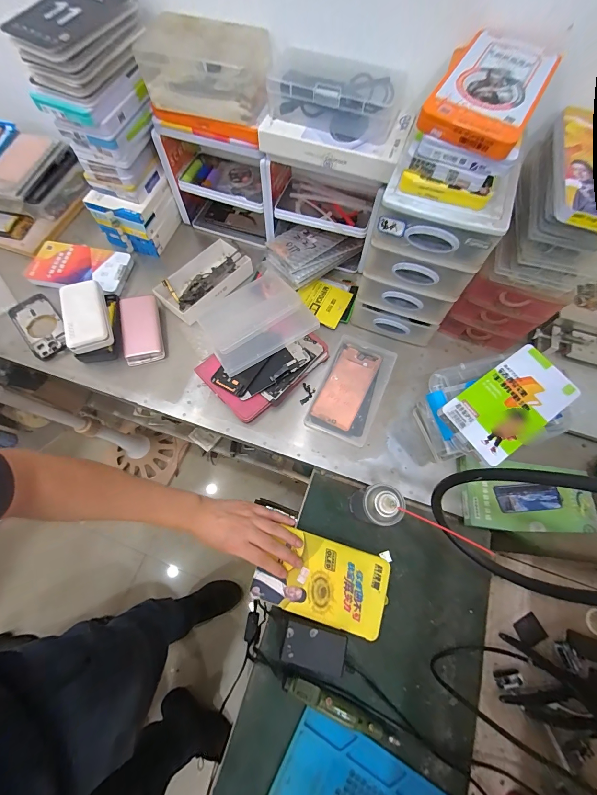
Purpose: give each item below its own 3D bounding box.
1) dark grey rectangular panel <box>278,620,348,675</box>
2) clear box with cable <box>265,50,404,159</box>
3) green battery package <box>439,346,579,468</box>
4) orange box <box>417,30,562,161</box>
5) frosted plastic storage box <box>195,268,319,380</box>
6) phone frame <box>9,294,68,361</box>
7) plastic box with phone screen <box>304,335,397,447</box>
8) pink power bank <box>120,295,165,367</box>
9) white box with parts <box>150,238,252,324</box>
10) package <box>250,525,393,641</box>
[{"bbox_3d":[0.021,0.343,0.425,0.086,0.018,0.057,11,68,4],"label":"dark grey rectangular panel"},{"bbox_3d":[0.049,-0.426,0.448,0.184,0.057,0.108,16,69,6],"label":"clear box with cable"},{"bbox_3d":[0.284,0.004,0.412,0.177,0.010,0.092,-33,72,-13],"label":"green battery package"},{"bbox_3d":[0.210,-0.337,0.343,0.102,0.020,0.170,28,73,9],"label":"orange box"},{"bbox_3d":[-0.084,-0.142,0.579,0.185,0.054,0.162,-33,74,-11],"label":"frosted plastic storage box"},{"bbox_3d":[-0.496,-0.137,0.600,0.072,0.012,0.142,-39,74,-15],"label":"phone frame"},{"bbox_3d":[0.096,-0.019,0.554,0.110,0.018,0.191,21,69,8],"label":"plastic box with phone screen"},{"bbox_3d":[-0.298,-0.129,0.592,0.068,0.025,0.129,-12,69,-6],"label":"pink power bank"},{"bbox_3d":[-0.184,-0.232,0.627,0.116,0.034,0.180,40,73,14],"label":"white box with parts"},{"bbox_3d":[0.036,0.269,0.461,0.188,0.018,0.112,13,72,4],"label":"package"}]

